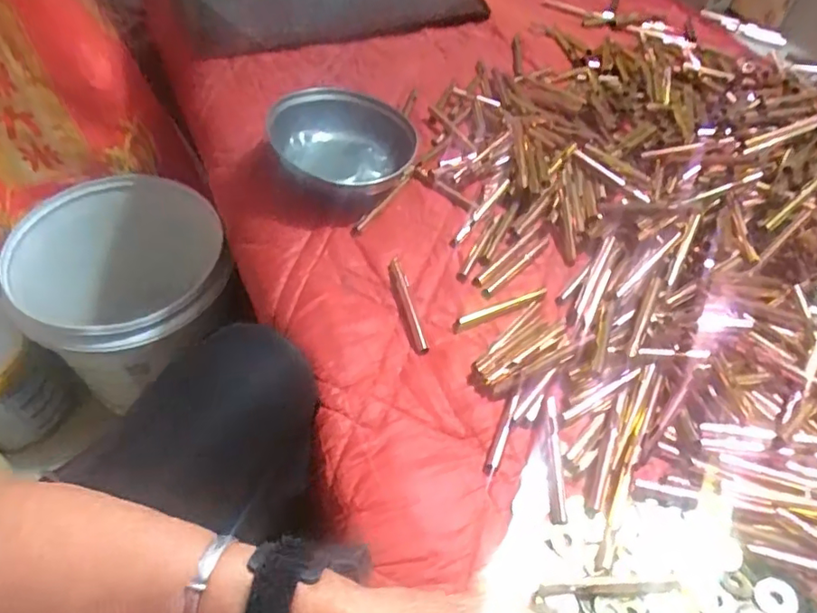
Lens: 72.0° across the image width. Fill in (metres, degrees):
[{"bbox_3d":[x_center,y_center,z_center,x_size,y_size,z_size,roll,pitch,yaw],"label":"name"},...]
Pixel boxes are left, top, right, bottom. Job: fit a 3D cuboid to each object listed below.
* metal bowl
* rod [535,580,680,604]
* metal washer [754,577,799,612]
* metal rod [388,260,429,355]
[{"bbox_3d":[-0.061,-0.149,0.545,0.138,0.049,0.148,-17,57,-18],"label":"metal bowl"},{"bbox_3d":[0.122,0.172,0.344,0.090,0.011,0.009,-4,54,-3],"label":"rod"},{"bbox_3d":[0.226,0.178,0.344,0.022,0.004,0.024,-5,50,5],"label":"metal washer"},{"bbox_3d":[0.000,-0.001,0.467,0.011,0.013,0.093,-14,55,-11],"label":"metal rod"}]

